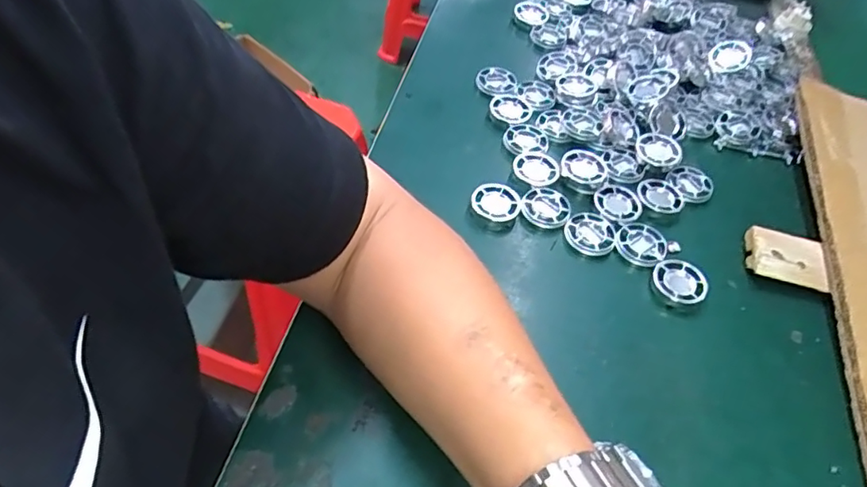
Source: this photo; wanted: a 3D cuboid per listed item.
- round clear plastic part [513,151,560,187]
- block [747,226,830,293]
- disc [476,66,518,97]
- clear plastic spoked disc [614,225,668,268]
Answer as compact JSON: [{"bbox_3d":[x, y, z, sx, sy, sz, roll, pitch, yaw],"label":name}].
[{"bbox_3d":[0.087,-0.063,0.482,0.039,0.004,0.037,3,51,-4],"label":"round clear plastic part"},{"bbox_3d":[0.274,0.012,0.449,0.055,0.014,0.043,15,51,6],"label":"block"},{"bbox_3d":[0.063,-0.158,0.557,0.040,0.007,0.034,34,71,23],"label":"disc"},{"bbox_3d":[0.162,0.000,0.446,0.037,0.004,0.035,3,51,-4],"label":"clear plastic spoked disc"}]

